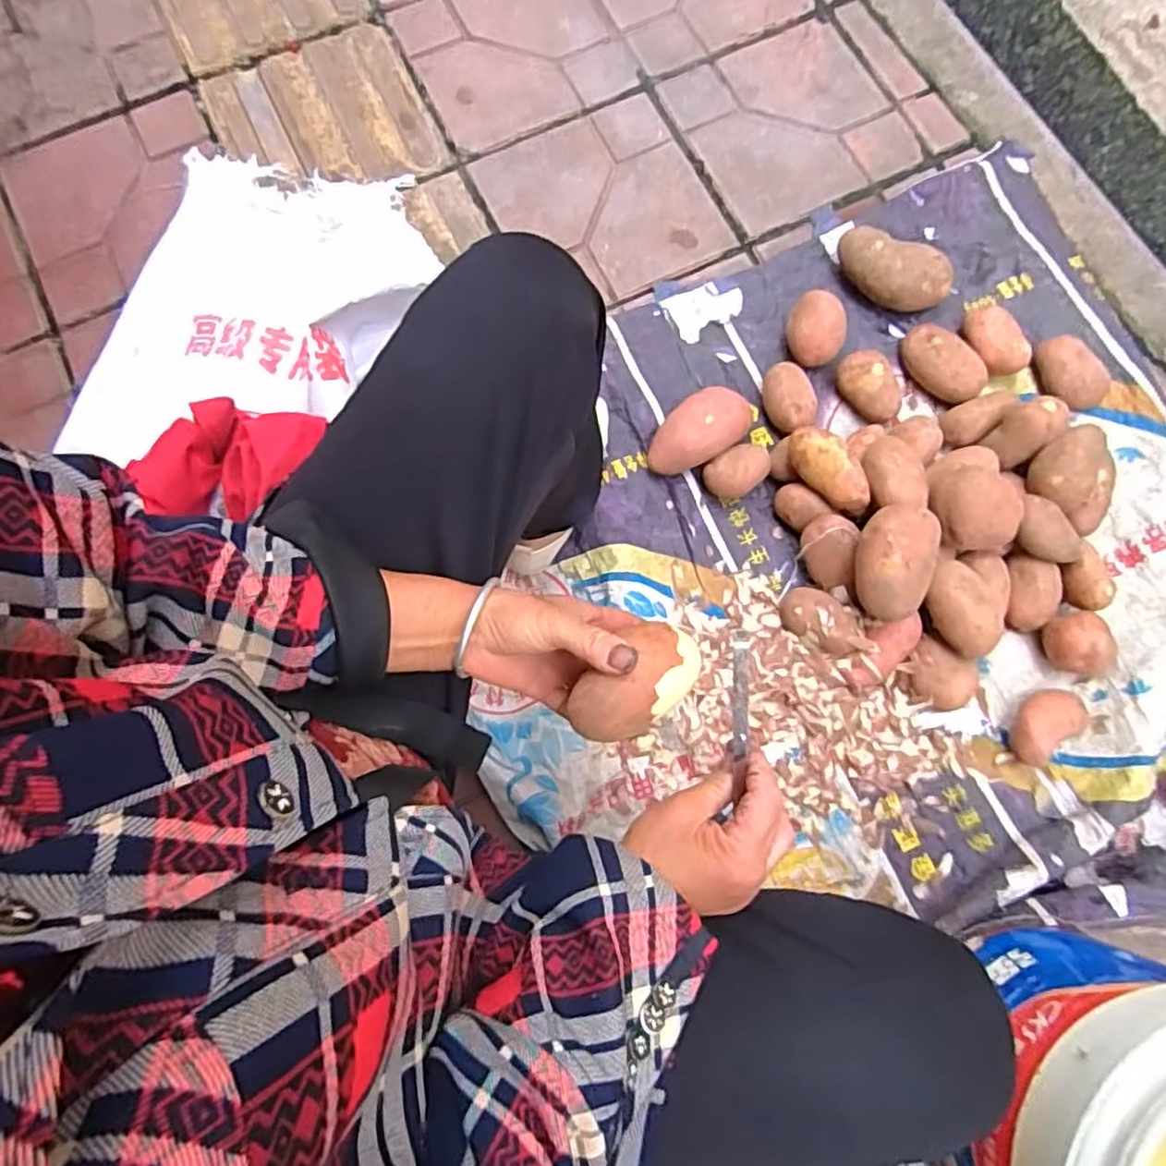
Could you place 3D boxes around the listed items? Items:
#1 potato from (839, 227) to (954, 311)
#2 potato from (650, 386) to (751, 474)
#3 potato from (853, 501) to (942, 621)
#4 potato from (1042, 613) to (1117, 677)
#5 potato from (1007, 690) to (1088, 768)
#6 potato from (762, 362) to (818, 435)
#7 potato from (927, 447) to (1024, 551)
[{"bbox_3d":[0.404,-0.406,0.904,0.148,0.063,0.077,23,79,6],"label":"potato"},{"bbox_3d":[0.146,-0.188,0.865,0.139,0.052,0.081,-43,79,-6],"label":"potato"},{"bbox_3d":[0.342,-0.025,0.758,0.079,0.059,0.115,18,80,7],"label":"potato"},{"bbox_3d":[0.568,0.072,0.791,0.073,0.056,0.070,-1,78,3],"label":"potato"},{"bbox_3d":[0.526,0.158,0.785,0.054,0.040,0.099,42,84,10],"label":"potato"},{"bbox_3d":[0.262,-0.234,0.882,0.059,0.042,0.093,-14,78,1],"label":"potato"},{"bbox_3d":[0.437,-0.098,0.785,0.092,0.066,0.123,-10,78,1],"label":"potato"}]

